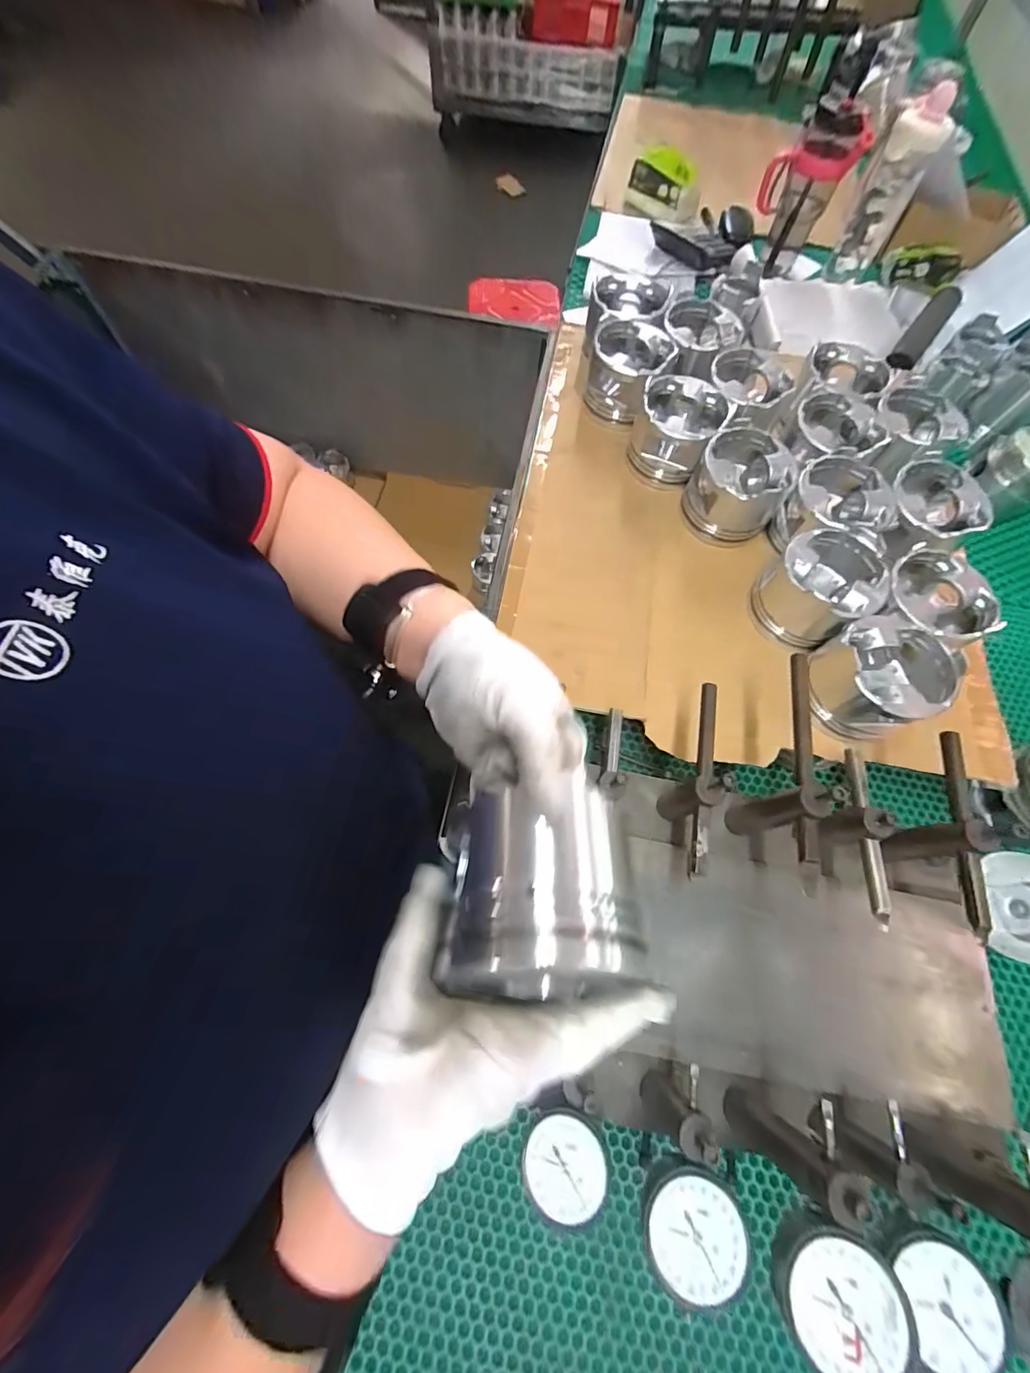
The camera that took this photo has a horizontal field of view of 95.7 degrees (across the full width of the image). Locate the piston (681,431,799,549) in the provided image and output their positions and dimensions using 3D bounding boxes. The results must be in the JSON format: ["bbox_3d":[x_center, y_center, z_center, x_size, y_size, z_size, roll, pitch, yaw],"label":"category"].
[{"bbox_3d":[0.251,-0.226,0.527,0.100,0.068,0.101,30,70,9],"label":"piston"}]

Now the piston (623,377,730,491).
[{"bbox_3d":[0.190,-0.302,0.556,0.094,0.071,0.097,20,68,5],"label":"piston"}]

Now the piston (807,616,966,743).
[{"bbox_3d":[0.352,-0.010,0.455,0.110,0.069,0.101,-26,71,-12],"label":"piston"}]

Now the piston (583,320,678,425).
[{"bbox_3d":[0.141,-0.396,0.589,0.097,0.069,0.102,21,68,6],"label":"piston"}]

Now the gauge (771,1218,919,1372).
[{"bbox_3d":[0.153,0.293,0.224,0.052,0.027,0.058,-41,75,-17],"label":"gauge"}]

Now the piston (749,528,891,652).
[{"bbox_3d":[0.307,-0.099,0.482,0.095,0.080,0.101,1,68,-2],"label":"piston"}]

